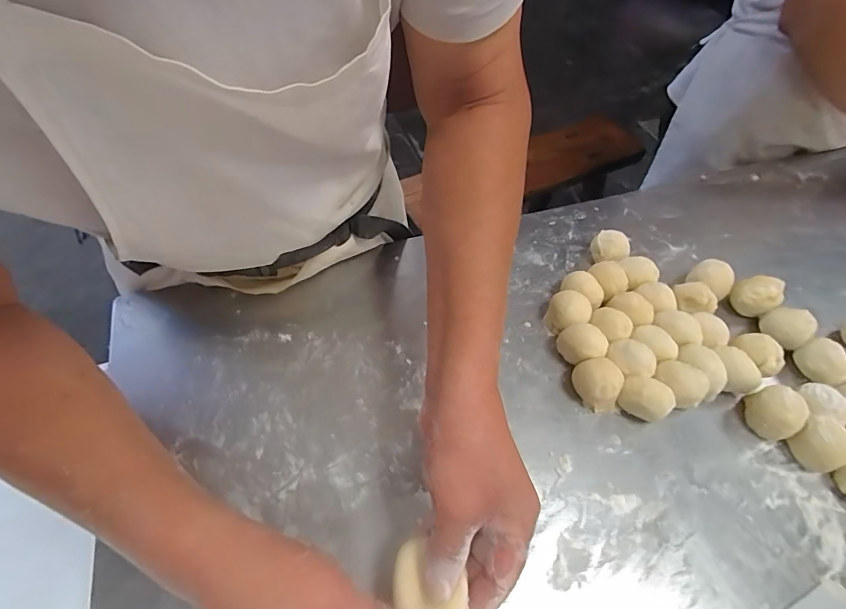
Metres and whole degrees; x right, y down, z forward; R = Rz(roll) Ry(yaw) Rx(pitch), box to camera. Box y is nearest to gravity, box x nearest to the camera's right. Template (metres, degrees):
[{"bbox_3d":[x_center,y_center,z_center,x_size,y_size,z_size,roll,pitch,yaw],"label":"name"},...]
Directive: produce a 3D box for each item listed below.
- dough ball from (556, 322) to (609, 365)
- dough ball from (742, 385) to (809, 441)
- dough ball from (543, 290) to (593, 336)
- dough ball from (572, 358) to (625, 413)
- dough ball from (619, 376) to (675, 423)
[{"bbox_3d":[0.155,0.040,0.415,0.034,0.034,0.037,1,53,-2],"label":"dough ball"},{"bbox_3d":[0.318,0.096,0.384,0.040,0.036,0.041,1,53,-2],"label":"dough ball"},{"bbox_3d":[0.149,0.010,0.439,0.043,0.036,0.040,1,53,-2],"label":"dough ball"},{"bbox_3d":[0.161,0.072,0.389,0.034,0.036,0.041,-3,53,-5],"label":"dough ball"},{"bbox_3d":[0.200,0.084,0.385,0.042,0.040,0.030,31,58,19],"label":"dough ball"}]

